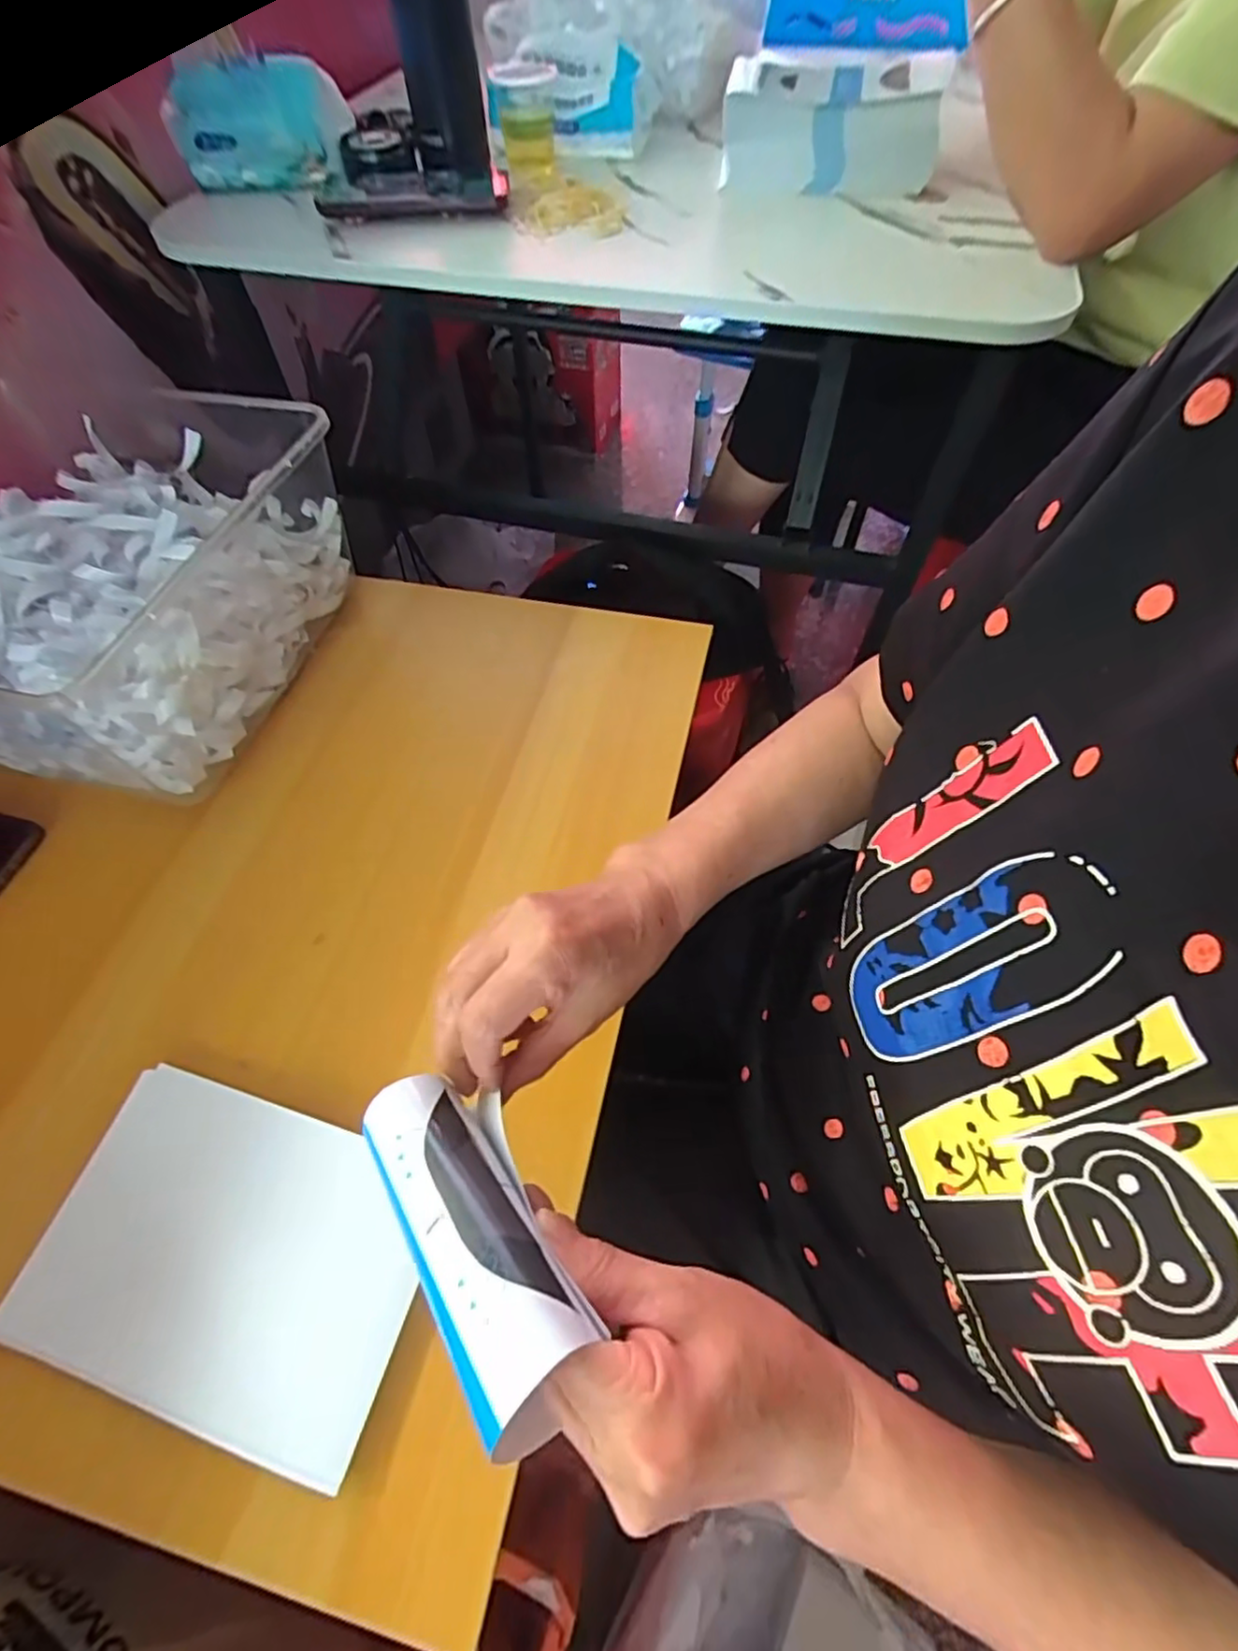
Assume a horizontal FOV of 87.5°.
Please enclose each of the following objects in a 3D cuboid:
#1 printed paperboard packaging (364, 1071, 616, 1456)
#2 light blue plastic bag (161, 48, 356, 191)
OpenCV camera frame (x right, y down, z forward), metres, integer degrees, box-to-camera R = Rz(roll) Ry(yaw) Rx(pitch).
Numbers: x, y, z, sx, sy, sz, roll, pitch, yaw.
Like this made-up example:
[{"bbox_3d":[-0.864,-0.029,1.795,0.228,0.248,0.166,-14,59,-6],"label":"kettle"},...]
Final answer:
[{"bbox_3d":[-0.051,0.145,0.231,0.044,0.034,0.123,-30,42,-17],"label":"printed paperboard packaging"},{"bbox_3d":[-0.293,-0.575,0.528,0.132,0.067,0.050,3,58,3],"label":"light blue plastic bag"}]

